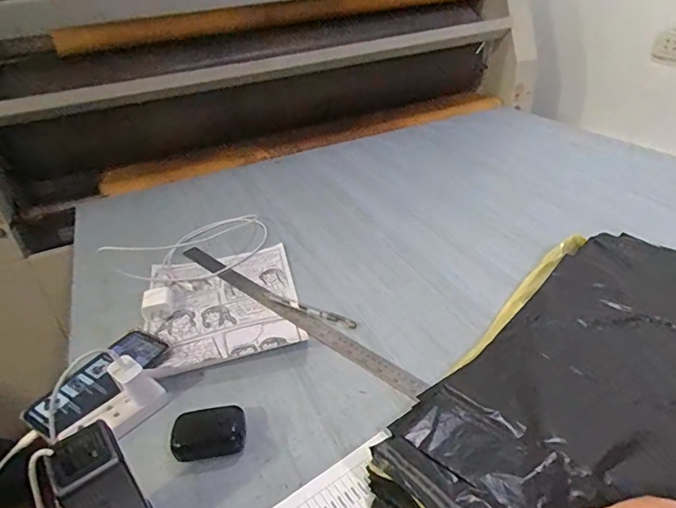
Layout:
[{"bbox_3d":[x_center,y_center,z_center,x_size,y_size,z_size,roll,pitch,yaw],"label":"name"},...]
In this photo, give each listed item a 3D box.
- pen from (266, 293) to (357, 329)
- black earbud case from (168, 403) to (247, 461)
[{"bbox_3d":[-0.044,0.082,0.705,0.166,0.008,0.016,15,38,29],"label":"pen"},{"bbox_3d":[-0.140,0.193,0.517,0.075,0.025,0.044,-10,33,-7],"label":"black earbud case"}]

